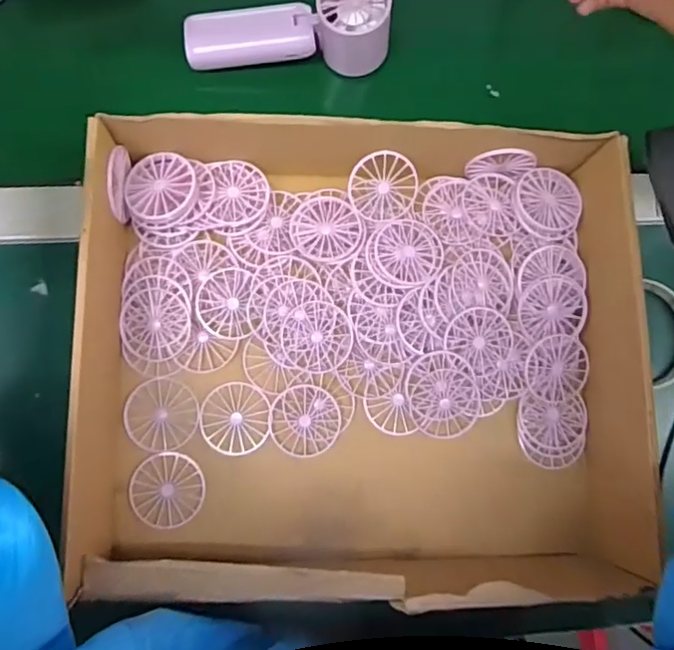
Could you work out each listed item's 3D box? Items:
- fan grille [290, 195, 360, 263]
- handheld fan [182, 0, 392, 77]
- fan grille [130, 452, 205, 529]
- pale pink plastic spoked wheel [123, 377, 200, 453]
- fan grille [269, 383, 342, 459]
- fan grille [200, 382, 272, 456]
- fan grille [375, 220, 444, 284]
[{"bbox_3d":[-0.008,-0.071,0.421,0.049,0.008,0.049,1,81,-5],"label":"fan grille"},{"bbox_3d":[-0.037,-0.229,0.438,0.154,0.057,0.045,-4,82,-6],"label":"handheld fan"},{"bbox_3d":[-0.116,0.114,0.394,0.048,0.004,0.049,1,81,-5],"label":"fan grille"},{"bbox_3d":[-0.123,0.063,0.404,0.050,0.004,0.049,1,81,-5],"label":"pale pink plastic spoked wheel"},{"bbox_3d":[-0.022,0.068,0.408,0.049,0.004,0.048,-6,82,-6],"label":"fan grille"},{"bbox_3d":[-0.071,0.066,0.405,0.049,0.004,0.049,1,81,-5],"label":"fan grille"},{"bbox_3d":[0.053,-0.053,0.421,0.047,0.010,0.049,39,80,1],"label":"fan grille"}]

